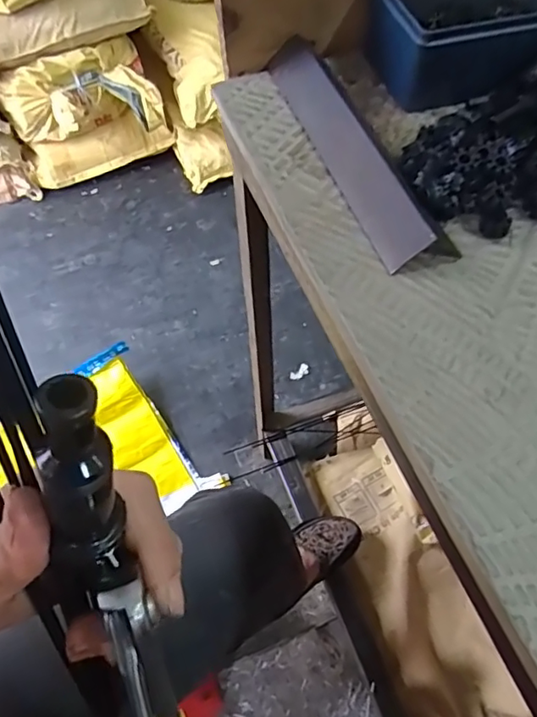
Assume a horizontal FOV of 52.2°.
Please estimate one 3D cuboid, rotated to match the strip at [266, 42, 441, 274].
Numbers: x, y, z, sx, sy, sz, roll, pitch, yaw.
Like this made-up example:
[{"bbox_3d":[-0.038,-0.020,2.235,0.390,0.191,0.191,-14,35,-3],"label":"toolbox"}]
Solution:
[{"bbox_3d":[0.060,-0.160,0.396,0.045,0.023,0.235,-16,59,-9],"label":"strip"}]

